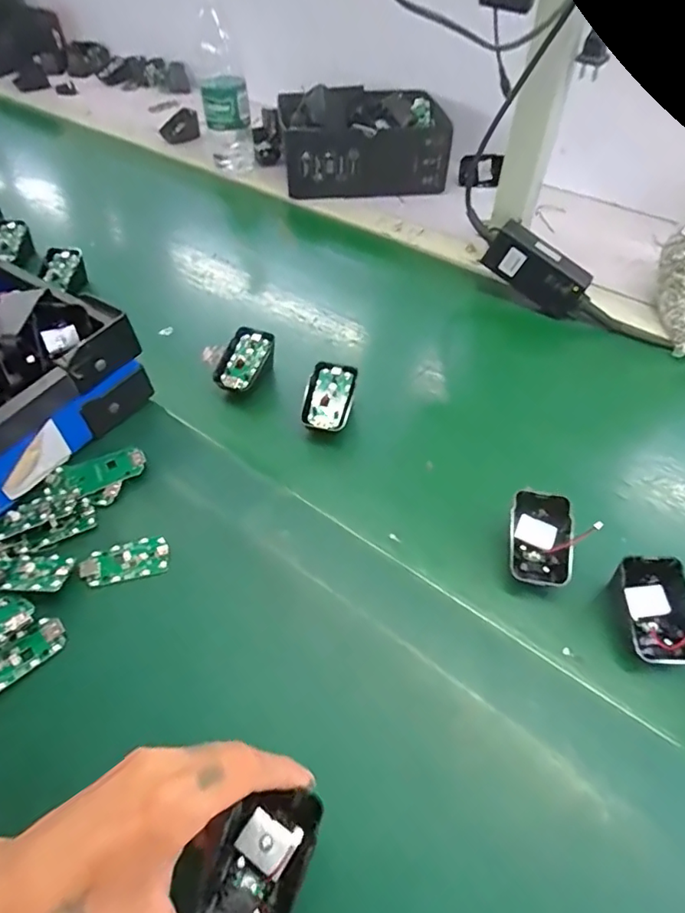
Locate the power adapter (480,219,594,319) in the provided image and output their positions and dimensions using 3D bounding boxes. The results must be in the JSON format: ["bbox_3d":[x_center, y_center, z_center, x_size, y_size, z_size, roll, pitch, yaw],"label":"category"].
[{"bbox_3d":[0.216,-0.203,0.582,0.119,0.055,0.023,37,58,0],"label":"power adapter"}]

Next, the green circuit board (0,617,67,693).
[{"bbox_3d":[-0.226,0.138,0.357,0.071,0.007,0.033,-33,56,-22],"label":"green circuit board"}]

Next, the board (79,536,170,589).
[{"bbox_3d":[-0.165,0.080,0.400,0.063,0.008,0.030,-16,51,-10],"label":"board"}]

